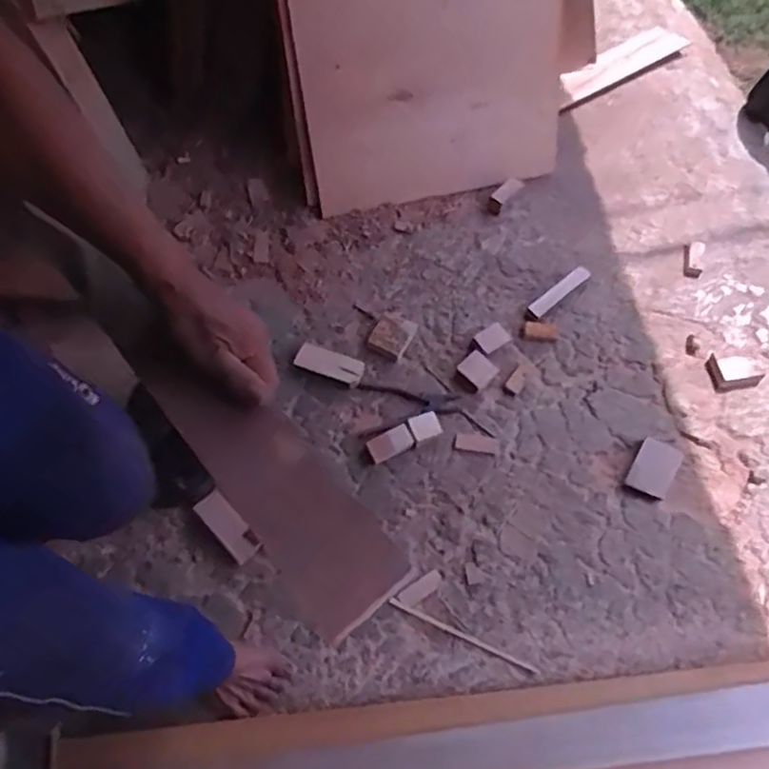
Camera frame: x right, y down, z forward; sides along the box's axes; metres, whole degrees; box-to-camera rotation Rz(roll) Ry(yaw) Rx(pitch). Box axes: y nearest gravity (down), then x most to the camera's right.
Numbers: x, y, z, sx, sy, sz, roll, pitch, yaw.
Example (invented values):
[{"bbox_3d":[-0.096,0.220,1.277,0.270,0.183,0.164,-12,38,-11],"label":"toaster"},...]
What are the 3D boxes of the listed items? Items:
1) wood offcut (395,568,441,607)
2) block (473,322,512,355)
[{"bbox_3d":[0.059,0.342,1.121,0.081,0.007,0.031,-31,67,-18],"label":"wood offcut"},{"bbox_3d":[0.210,-0.090,1.301,0.059,0.014,0.047,-29,67,-17],"label":"block"}]

